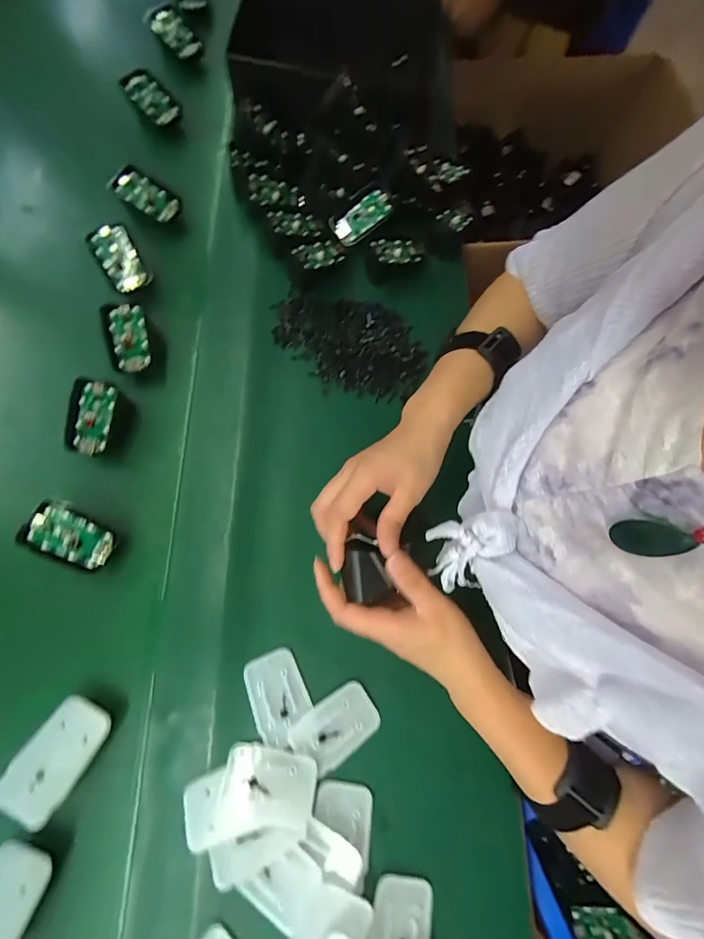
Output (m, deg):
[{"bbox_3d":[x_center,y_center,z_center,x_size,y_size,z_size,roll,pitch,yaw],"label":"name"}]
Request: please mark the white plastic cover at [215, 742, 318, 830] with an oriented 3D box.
[{"bbox_3d":[-0.064,0.241,0.299,0.069,0.004,0.049,8,58,1],"label":"white plastic cover"}]

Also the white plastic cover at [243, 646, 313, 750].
[{"bbox_3d":[-0.060,0.188,0.326,0.045,0.011,0.068,-24,76,-10],"label":"white plastic cover"}]

